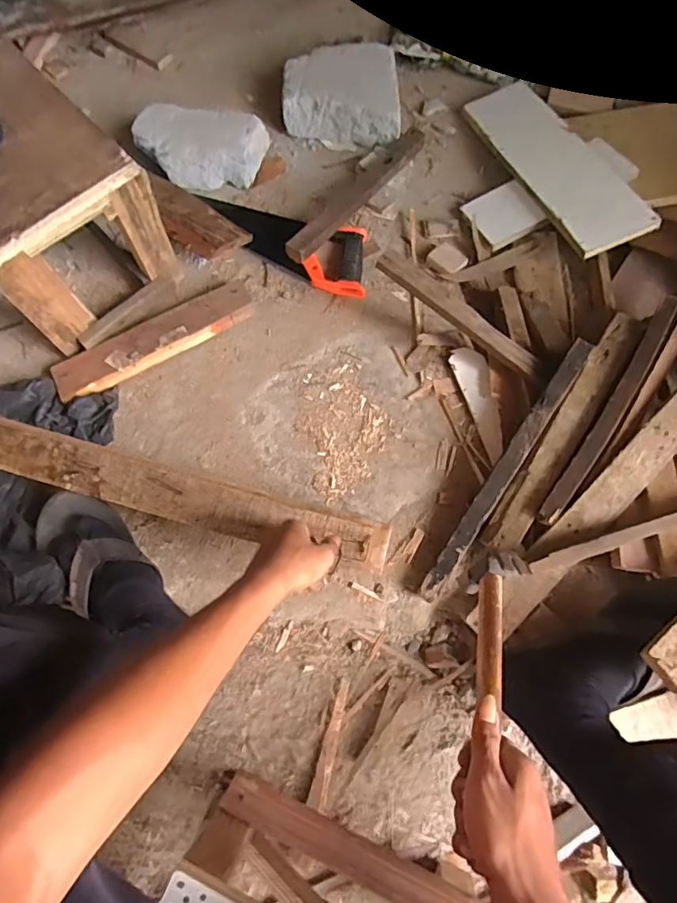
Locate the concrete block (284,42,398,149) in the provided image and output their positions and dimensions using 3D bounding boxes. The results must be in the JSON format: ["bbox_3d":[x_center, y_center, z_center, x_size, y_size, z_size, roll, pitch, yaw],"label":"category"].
[{"bbox_3d":[0.015,-0.646,0.932,0.218,0.066,0.174,13,71,6],"label":"concrete block"}]

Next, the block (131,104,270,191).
[{"bbox_3d":[-0.233,-0.519,0.888,0.214,0.073,0.116,0,70,1],"label":"block"}]

